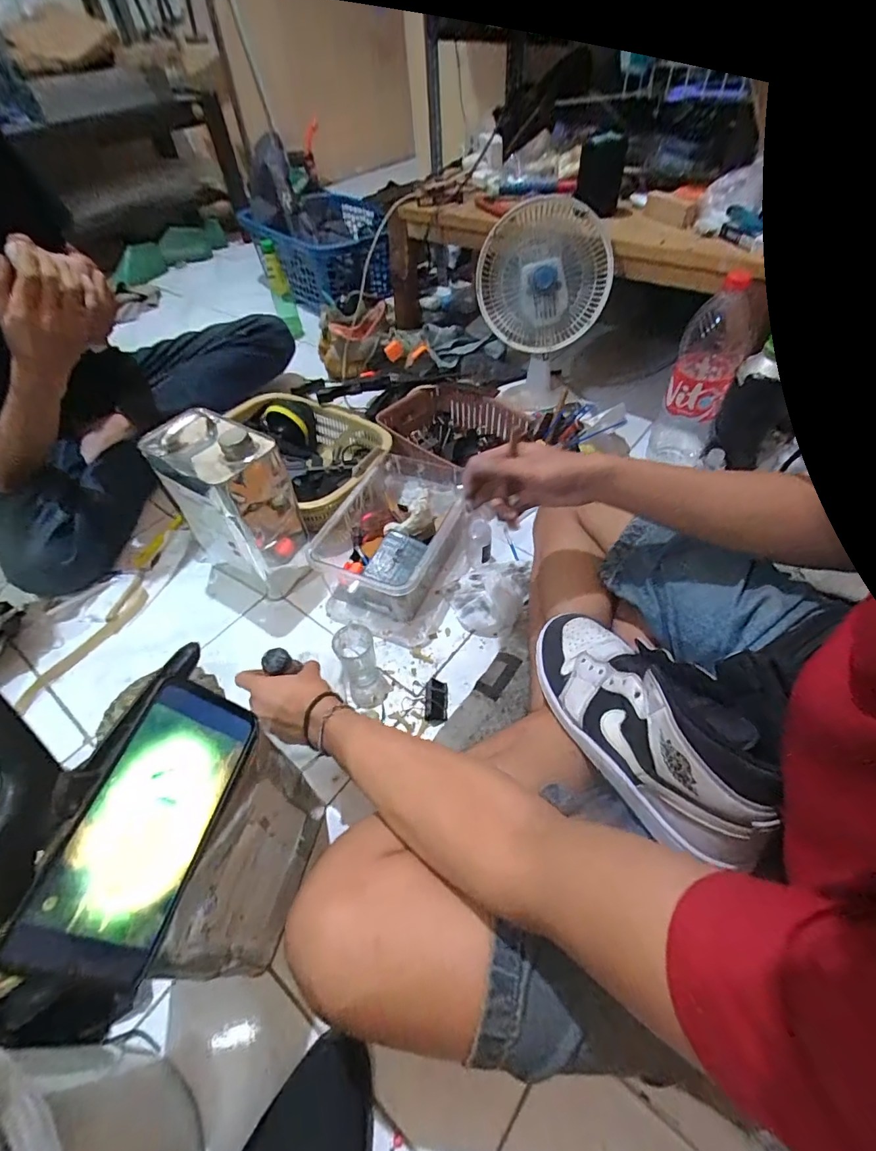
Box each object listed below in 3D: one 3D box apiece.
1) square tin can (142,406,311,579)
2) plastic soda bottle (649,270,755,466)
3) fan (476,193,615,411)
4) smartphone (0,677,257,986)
[{"bbox_3d":[-0.293,-0.103,0.708,0.152,0.249,0.116,25,56,22],"label":"square tin can"},{"bbox_3d":[0.411,-0.300,0.759,0.089,0.288,0.080,22,55,20],"label":"plastic soda bottle"},{"bbox_3d":[0.189,-0.480,0.895,0.223,0.311,0.136,9,51,11],"label":"fan"},{"bbox_3d":[-0.181,0.154,0.309,0.006,0.080,0.164,-27,35,40],"label":"smartphone"}]

